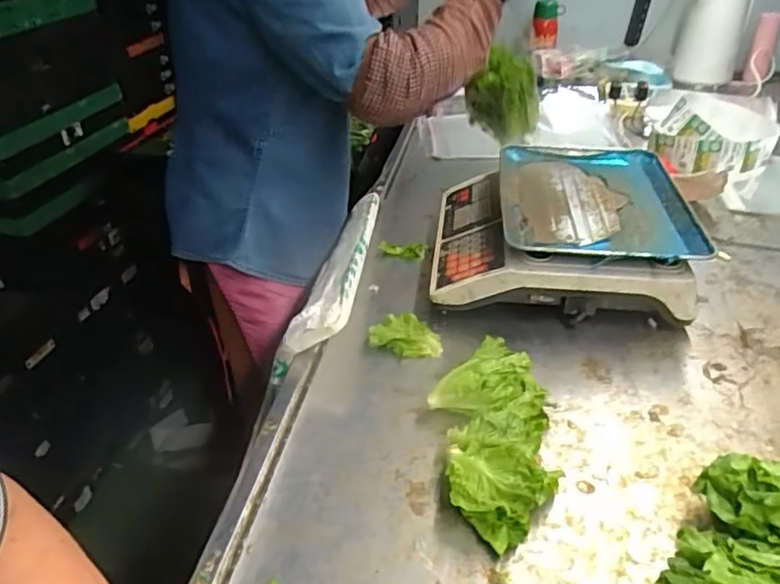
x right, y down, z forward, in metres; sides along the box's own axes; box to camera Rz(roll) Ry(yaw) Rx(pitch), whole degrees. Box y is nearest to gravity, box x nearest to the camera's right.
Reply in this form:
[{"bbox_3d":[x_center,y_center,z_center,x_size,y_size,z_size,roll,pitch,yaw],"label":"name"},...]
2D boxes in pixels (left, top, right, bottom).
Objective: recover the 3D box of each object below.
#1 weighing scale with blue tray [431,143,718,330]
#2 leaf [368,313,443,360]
[{"bbox_3d":[0.228,-0.085,0.820,0.315,0.118,0.315,4,34,7],"label":"weighing scale with blue tray"},{"bbox_3d":[0.016,0.051,0.715,0.083,0.021,0.072,-5,35,-4],"label":"leaf"}]

